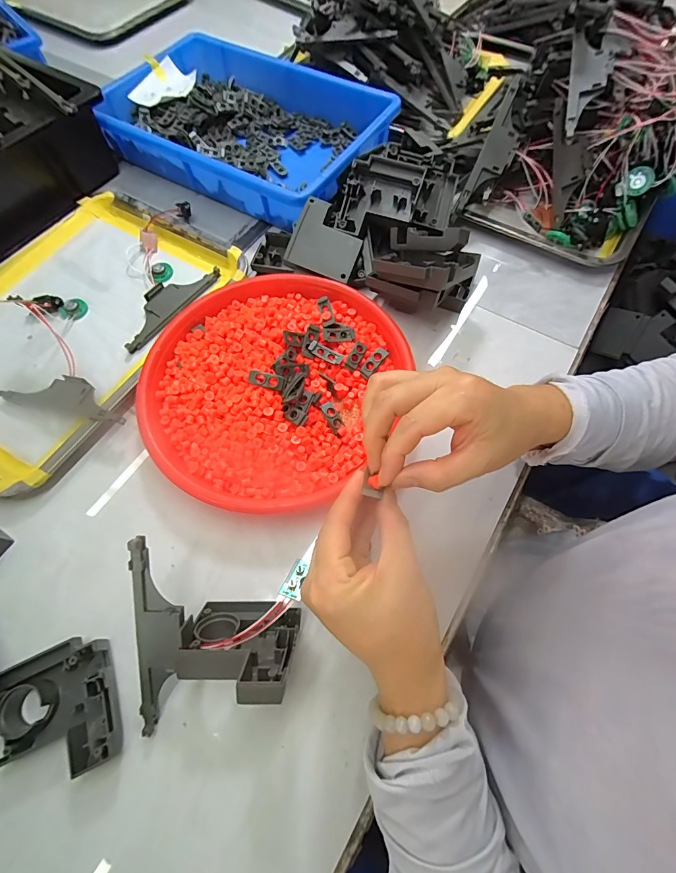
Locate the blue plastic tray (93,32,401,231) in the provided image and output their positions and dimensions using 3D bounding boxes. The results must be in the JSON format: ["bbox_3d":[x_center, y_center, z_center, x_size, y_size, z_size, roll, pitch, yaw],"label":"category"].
[{"bbox_3d":[-0.128,-0.427,0.510,0.361,0.052,0.242,29,70,12],"label":"blue plastic tray"}]

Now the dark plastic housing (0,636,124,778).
[{"bbox_3d":[-0.195,0.193,0.261,0.074,0.020,0.081,-24,69,-10],"label":"dark plastic housing"}]

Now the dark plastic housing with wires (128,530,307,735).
[{"bbox_3d":[-0.083,0.139,0.255,0.109,0.075,0.110,4,67,2],"label":"dark plastic housing with wires"}]

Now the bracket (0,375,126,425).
[{"bbox_3d":[-0.259,-0.039,0.360,0.134,0.023,0.035,14,68,6],"label":"bracket"}]

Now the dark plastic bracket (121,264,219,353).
[{"bbox_3d":[-0.191,-0.150,0.417,0.043,0.010,0.136,32,71,13],"label":"dark plastic bracket"}]

